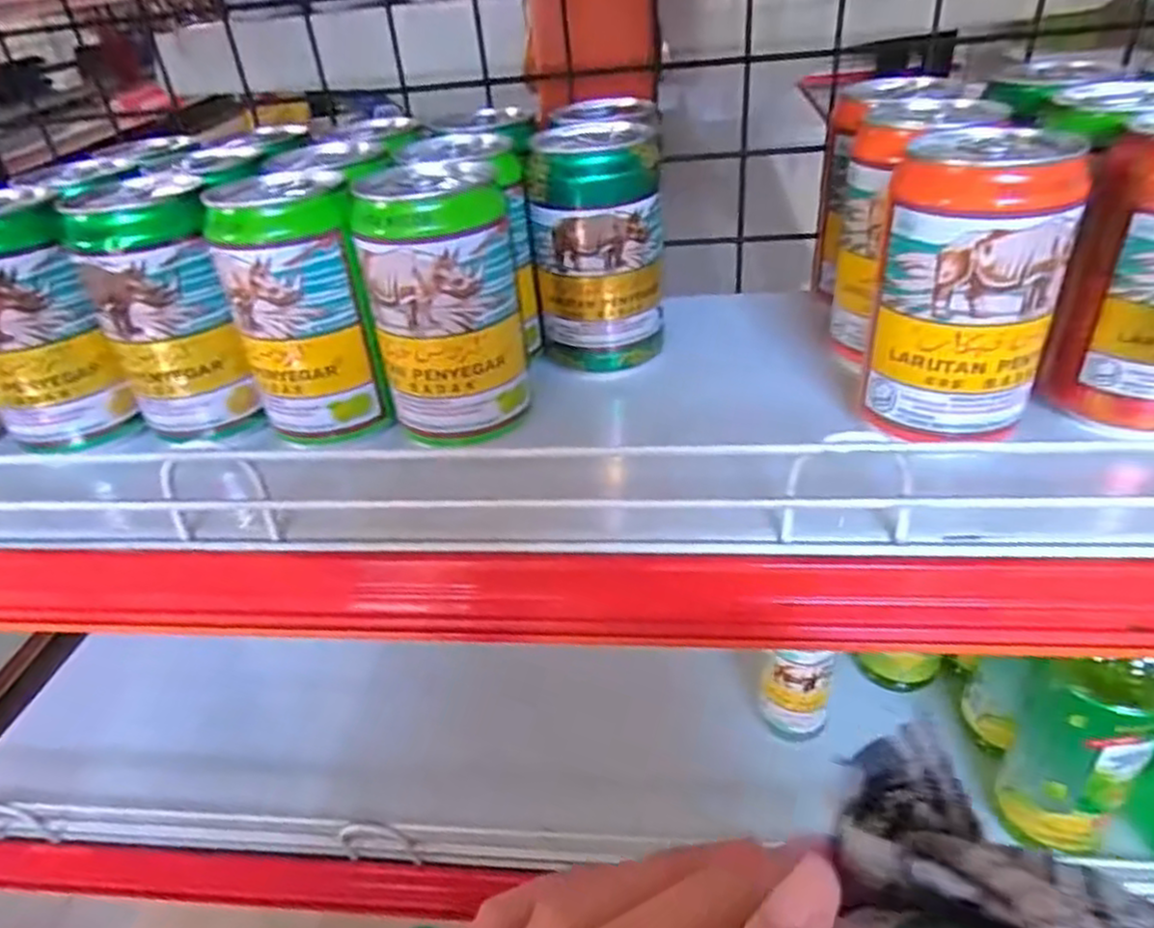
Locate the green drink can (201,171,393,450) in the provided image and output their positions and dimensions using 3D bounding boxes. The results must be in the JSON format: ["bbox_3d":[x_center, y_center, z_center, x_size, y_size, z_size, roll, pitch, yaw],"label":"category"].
[{"bbox_3d":[-0.123,-0.069,0.327,0.057,0.110,0.051,-18,38,-14],"label":"green drink can"}]

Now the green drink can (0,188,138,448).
[{"bbox_3d":[-0.253,-0.064,0.337,0.060,0.105,0.050,-26,40,-24],"label":"green drink can"}]

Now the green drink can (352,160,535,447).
[{"bbox_3d":[-0.057,-0.069,0.317,0.063,0.103,0.056,-11,37,-6],"label":"green drink can"}]

